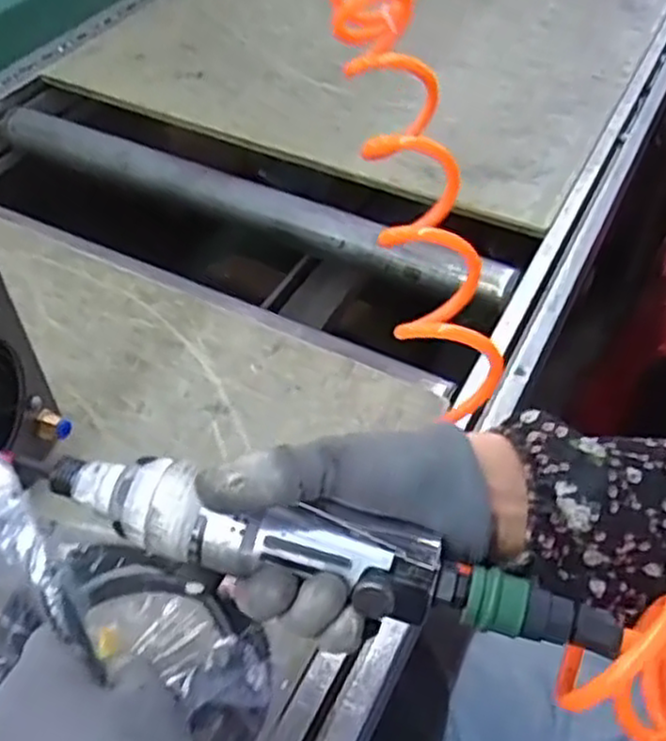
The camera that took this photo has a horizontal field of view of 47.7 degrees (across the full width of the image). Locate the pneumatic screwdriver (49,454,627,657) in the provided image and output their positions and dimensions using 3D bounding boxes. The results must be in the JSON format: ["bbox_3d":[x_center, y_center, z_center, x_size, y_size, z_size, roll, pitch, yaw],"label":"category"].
[{"bbox_3d":[-0.005,0.076,0.318,0.247,0.029,0.033,14,51,7],"label":"pneumatic screwdriver"}]

